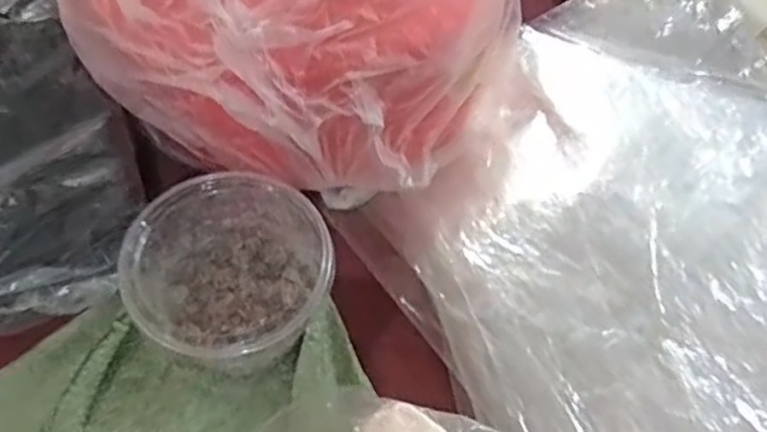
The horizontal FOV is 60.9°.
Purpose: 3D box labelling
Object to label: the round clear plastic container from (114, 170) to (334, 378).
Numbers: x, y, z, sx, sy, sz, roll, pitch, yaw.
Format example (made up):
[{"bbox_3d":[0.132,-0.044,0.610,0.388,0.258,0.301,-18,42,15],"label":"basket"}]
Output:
[{"bbox_3d":[-0.091,0.036,0.400,0.105,0.065,0.122,42,66,18],"label":"round clear plastic container"}]

